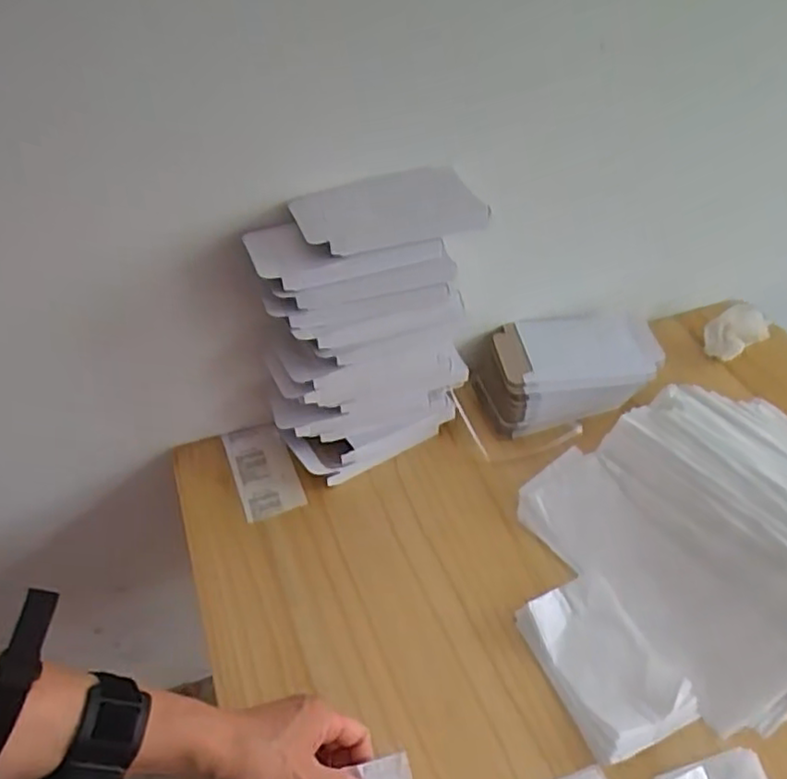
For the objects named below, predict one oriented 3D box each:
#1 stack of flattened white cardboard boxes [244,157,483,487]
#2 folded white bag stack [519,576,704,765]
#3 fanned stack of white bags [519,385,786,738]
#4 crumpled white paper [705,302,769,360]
[{"bbox_3d":[-0.029,-0.056,0.650,0.200,0.290,0.102,-20,45,-19],"label":"stack of flattened white cardboard boxes"},{"bbox_3d":[0.172,0.221,0.550,0.091,0.019,0.136,-17,44,-16],"label":"folded white bag stack"},{"bbox_3d":[0.332,0.121,0.613,0.319,0.068,0.301,-22,46,-21],"label":"fanned stack of white bags"},{"bbox_3d":[0.418,-0.072,0.827,0.076,0.032,0.054,-18,45,-14],"label":"crumpled white paper"}]

